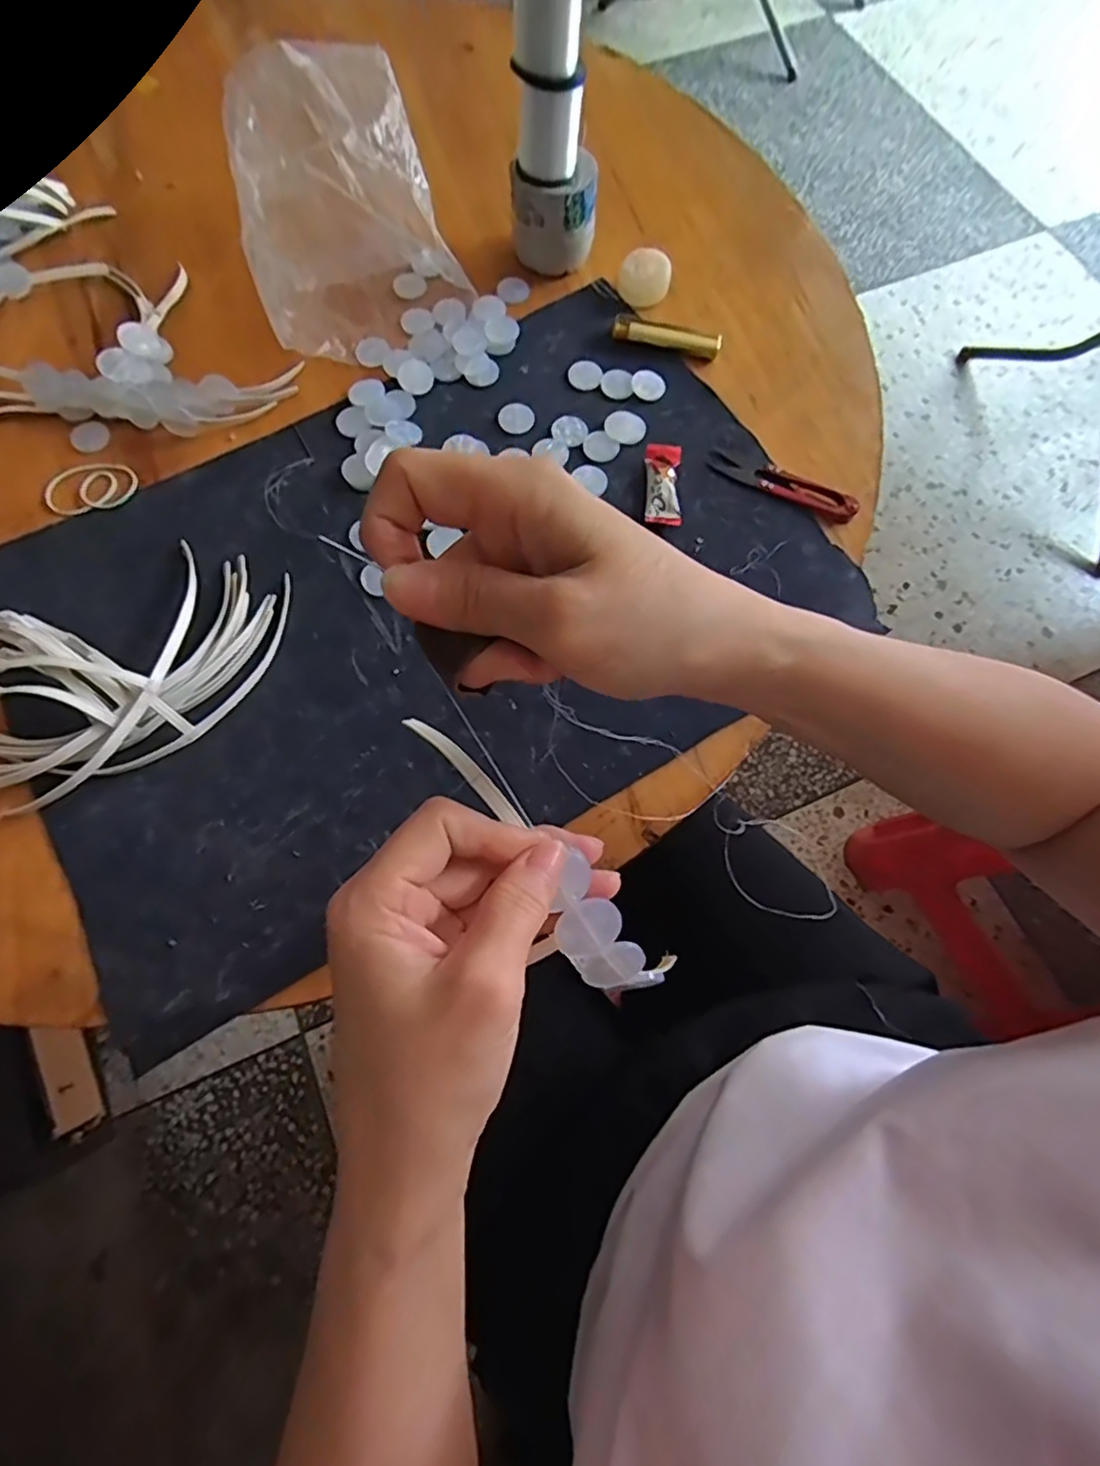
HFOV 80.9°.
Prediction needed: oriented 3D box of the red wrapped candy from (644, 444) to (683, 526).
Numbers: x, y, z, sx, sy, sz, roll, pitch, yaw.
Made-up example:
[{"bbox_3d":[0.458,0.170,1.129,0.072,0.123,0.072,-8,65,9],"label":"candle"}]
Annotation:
[{"bbox_3d":[0.078,-0.171,0.442,0.024,0.011,0.059,2,71,-1],"label":"red wrapped candy"}]

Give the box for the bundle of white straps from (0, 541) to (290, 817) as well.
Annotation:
[{"bbox_3d":[-0.267,-0.039,0.373,0.227,0.040,0.131,-20,72,-8],"label":"bundle of white straps"}]

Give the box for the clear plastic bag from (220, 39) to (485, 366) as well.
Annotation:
[{"bbox_3d":[-0.158,-0.396,0.481,0.140,0.080,0.209,-18,72,-8],"label":"clear plastic bag"}]

